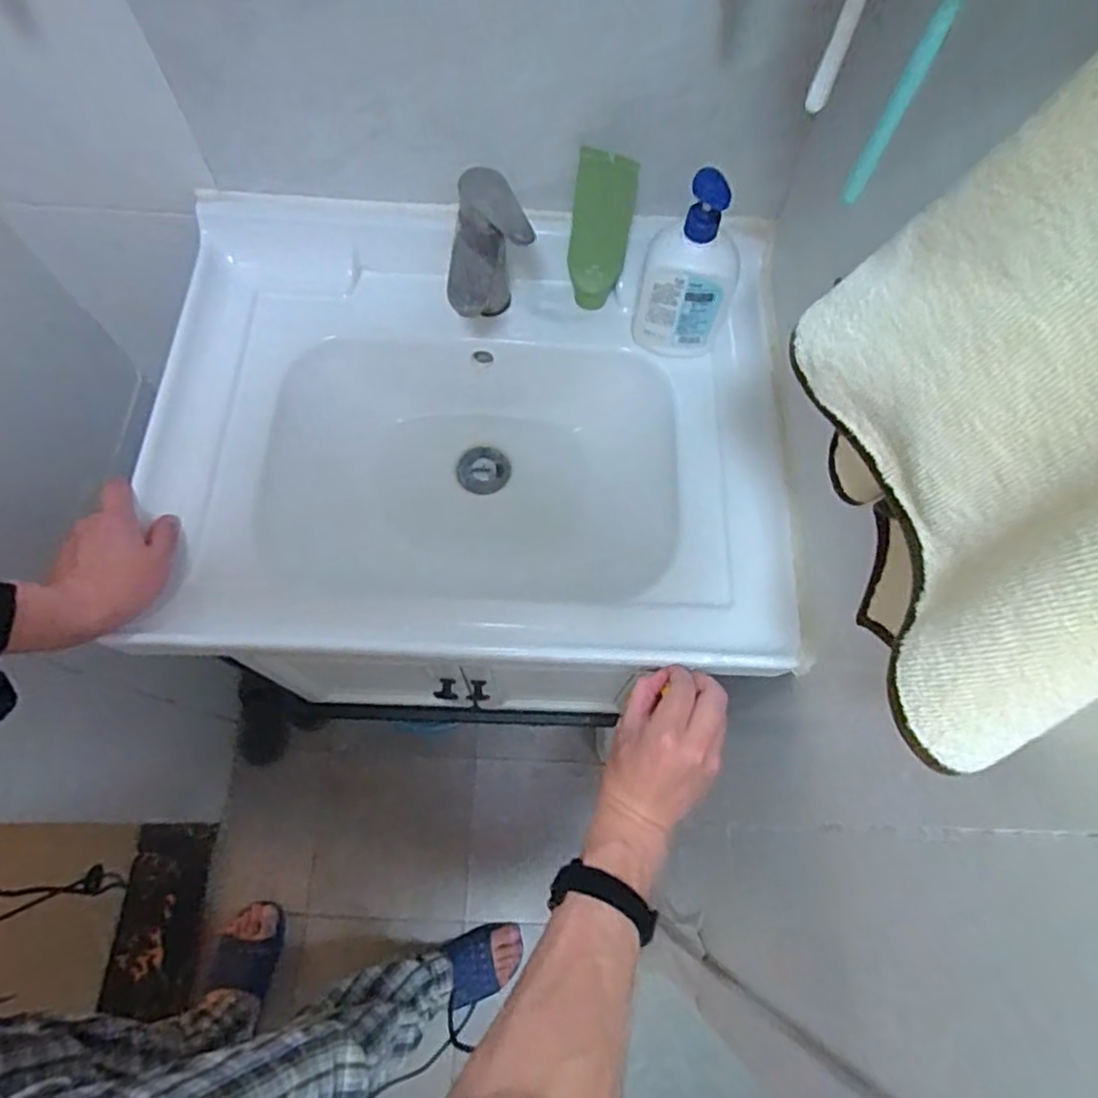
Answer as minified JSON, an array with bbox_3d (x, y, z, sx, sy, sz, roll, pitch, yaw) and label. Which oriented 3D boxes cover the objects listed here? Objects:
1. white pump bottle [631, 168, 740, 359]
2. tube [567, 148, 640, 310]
[{"bbox_3d":[0.134,-0.263,0.634,0.091,0.190,0.047,24,69,8],"label":"white pump bottle"},{"bbox_3d":[0.051,-0.320,0.671,0.061,0.150,0.043,8,68,1],"label":"tube"}]

